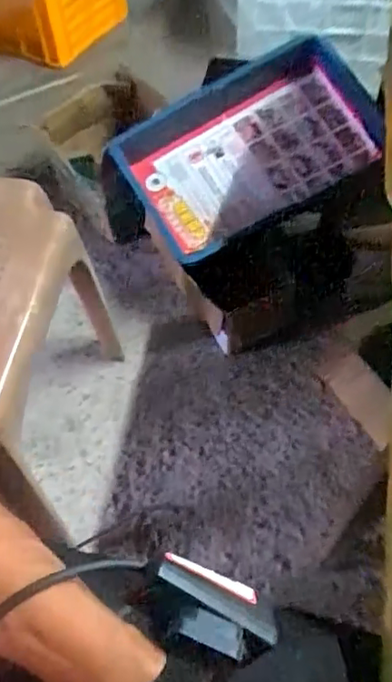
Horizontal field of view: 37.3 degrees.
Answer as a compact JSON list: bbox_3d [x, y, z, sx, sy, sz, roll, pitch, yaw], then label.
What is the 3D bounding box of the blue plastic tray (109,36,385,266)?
[{"bbox_3d":[0.094,-0.334,1.013,0.435,0.100,0.262,-29,91,5],"label":"blue plastic tray"}]

